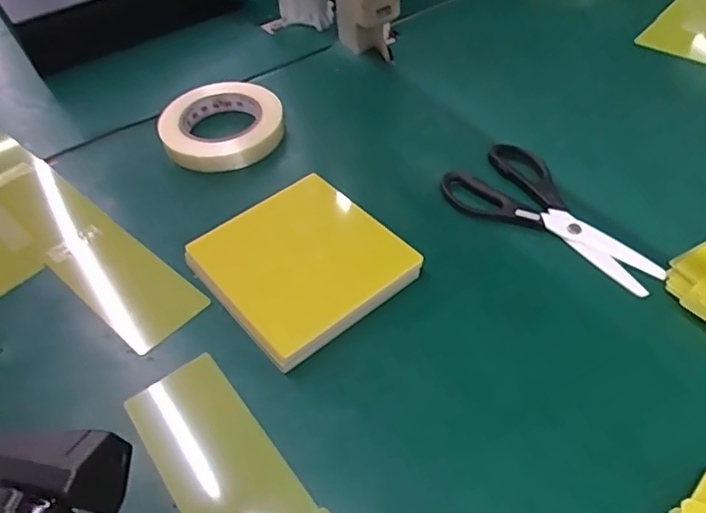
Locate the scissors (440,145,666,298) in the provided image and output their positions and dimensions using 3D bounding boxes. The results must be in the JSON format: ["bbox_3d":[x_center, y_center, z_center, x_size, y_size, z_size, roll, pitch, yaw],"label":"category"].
[{"bbox_3d":[0.164,-0.030,0.469,0.095,0.012,0.180,-34,60,-17],"label":"scissors"}]

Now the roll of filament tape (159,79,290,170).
[{"bbox_3d":[-0.133,-0.138,0.578,0.121,0.034,0.120,-11,48,-4],"label":"roll of filament tape"}]

